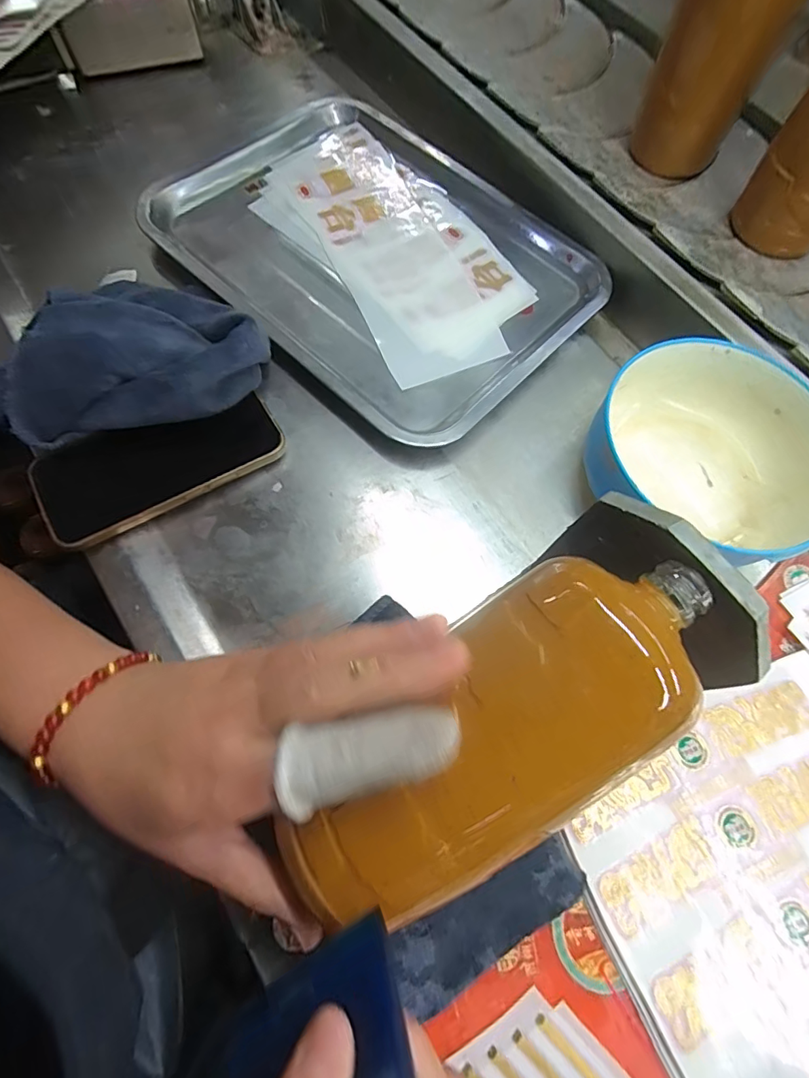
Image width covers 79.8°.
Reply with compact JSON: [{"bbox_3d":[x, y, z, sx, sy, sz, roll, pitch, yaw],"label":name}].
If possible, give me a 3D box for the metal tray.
[{"bbox_3d":[-0.020,-0.248,0.417,0.344,0.032,0.264,41,75,13],"label":"metal tray"}]

